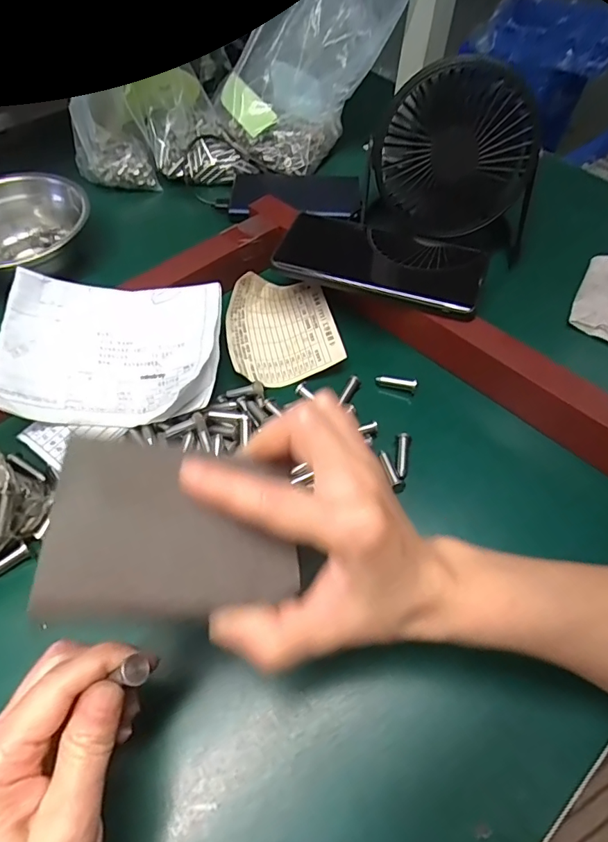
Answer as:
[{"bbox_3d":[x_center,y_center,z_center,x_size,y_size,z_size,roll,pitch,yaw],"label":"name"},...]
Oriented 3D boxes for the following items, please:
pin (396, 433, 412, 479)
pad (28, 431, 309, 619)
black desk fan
[{"bbox_3d":[0.067,0.023,0.330,0.009,0.006,0.032,8,57,3],"label":"pin"},{"bbox_3d":[-0.048,0.041,0.194,0.093,0.008,0.066,7,65,-22],"label":"pad"},{"bbox_3d":[0.134,-0.233,0.423,0.145,0.131,0.092,13,57,6],"label":"black desk fan"}]

